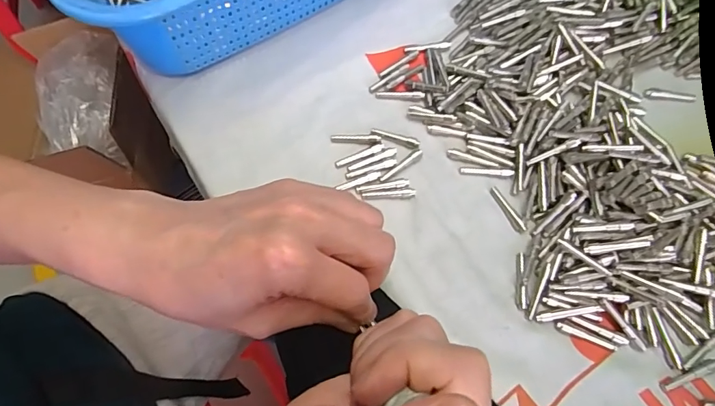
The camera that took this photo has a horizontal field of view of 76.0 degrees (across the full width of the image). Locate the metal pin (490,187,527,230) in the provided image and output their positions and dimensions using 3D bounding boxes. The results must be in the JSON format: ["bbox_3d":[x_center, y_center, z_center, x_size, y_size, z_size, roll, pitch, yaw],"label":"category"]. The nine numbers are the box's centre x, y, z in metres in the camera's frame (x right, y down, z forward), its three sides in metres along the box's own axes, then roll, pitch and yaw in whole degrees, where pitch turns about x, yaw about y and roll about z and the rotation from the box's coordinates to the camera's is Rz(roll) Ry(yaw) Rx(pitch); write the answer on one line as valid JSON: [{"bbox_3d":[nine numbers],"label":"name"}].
[{"bbox_3d":[0.082,0.003,0.249,0.004,0.004,0.029,-28,70,-10],"label":"metal pin"}]

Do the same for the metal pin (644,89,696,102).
[{"bbox_3d":[0.186,-0.064,0.273,0.031,0.004,0.006,3,68,2],"label":"metal pin"}]

